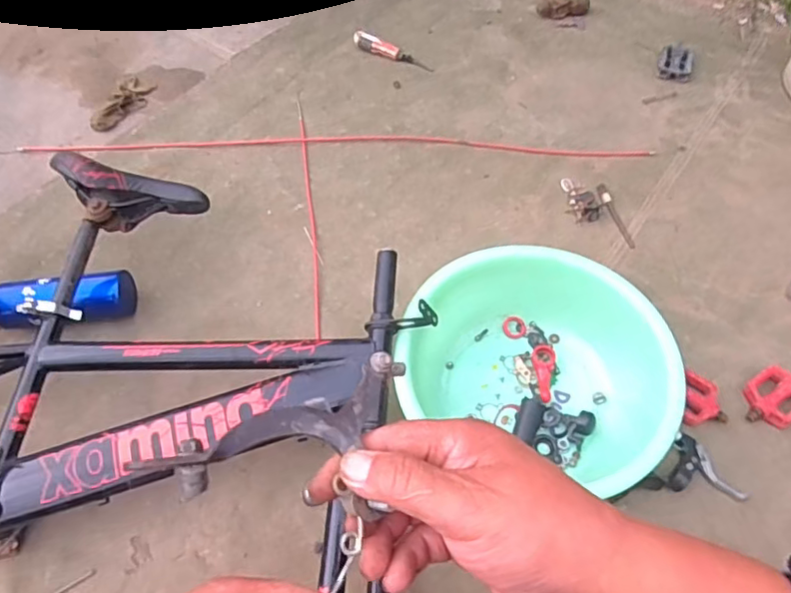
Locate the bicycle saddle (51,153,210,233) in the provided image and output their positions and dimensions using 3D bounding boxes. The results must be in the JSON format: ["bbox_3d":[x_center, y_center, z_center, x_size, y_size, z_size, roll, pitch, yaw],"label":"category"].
[{"bbox_3d":[-0.379,-0.139,0.840,0.205,0.116,0.066,3,58,0],"label":"bicycle saddle"}]

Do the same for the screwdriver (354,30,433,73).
[{"bbox_3d":[-0.006,-0.525,1.236,0.183,0.024,0.032,24,61,10],"label":"screwdriver"}]

